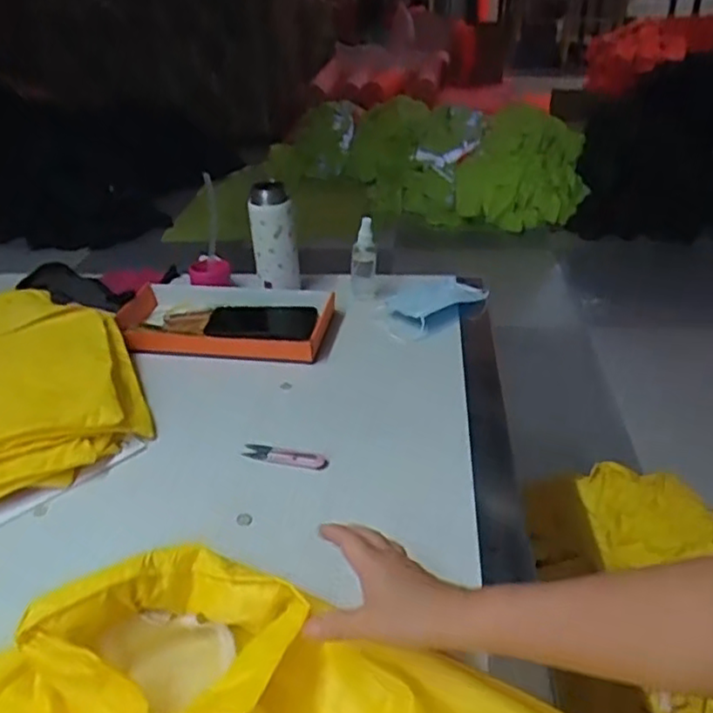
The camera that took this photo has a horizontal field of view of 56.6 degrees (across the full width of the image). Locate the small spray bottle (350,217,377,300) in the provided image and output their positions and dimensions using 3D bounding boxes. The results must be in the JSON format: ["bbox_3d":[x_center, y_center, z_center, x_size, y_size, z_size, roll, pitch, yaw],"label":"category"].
[{"bbox_3d":[0.010,-0.162,1.073,0.043,0.138,0.048,-3,30,1],"label":"small spray bottle"}]

